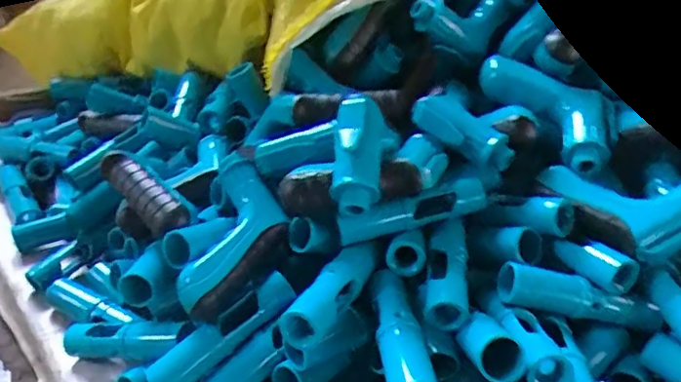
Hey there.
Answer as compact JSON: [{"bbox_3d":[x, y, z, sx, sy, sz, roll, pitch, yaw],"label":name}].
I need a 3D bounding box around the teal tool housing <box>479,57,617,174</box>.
[{"bbox_3d":[0.186,-0.075,0.474,0.077,0.037,0.135,-18,54,-37],"label":"teal tool housing"}]

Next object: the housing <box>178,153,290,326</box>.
[{"bbox_3d":[-0.084,0.039,0.438,0.076,0.045,0.140,9,58,7],"label":"housing"}]

